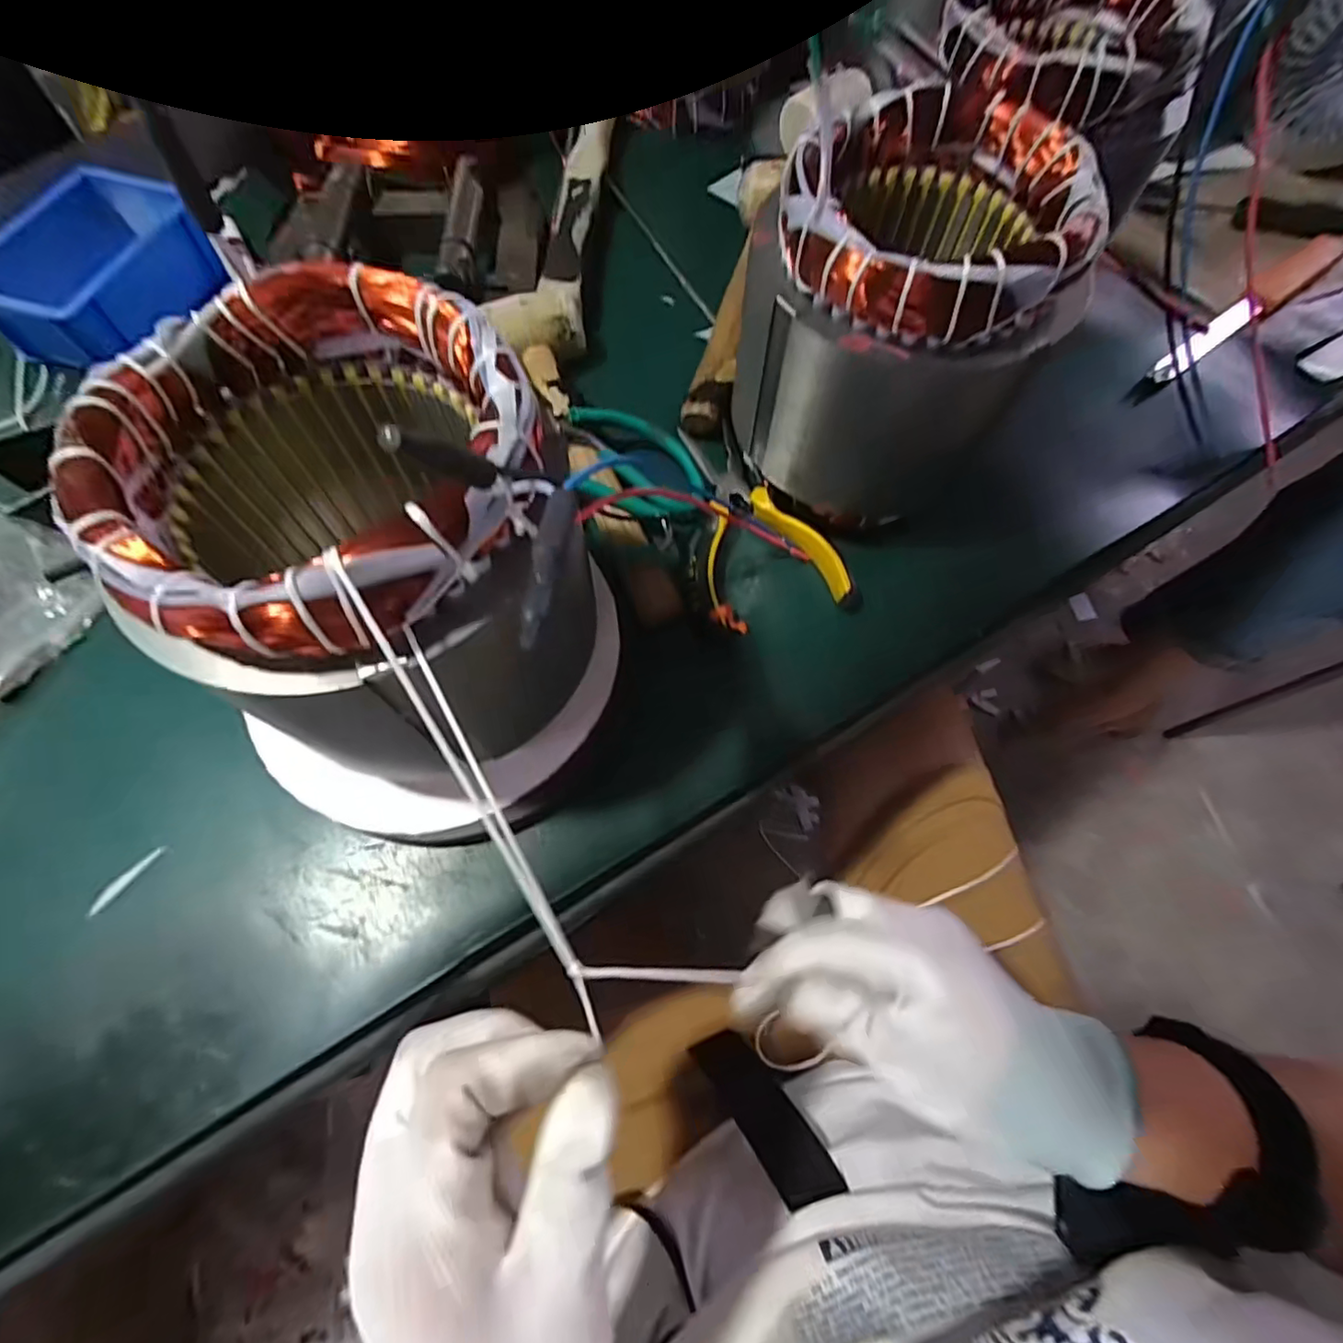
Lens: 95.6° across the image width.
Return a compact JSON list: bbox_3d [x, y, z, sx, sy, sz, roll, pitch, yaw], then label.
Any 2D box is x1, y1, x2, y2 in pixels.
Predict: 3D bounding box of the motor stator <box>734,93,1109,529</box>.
[{"bbox_3d":[0.114,-0.180,0.324,0.145,0.149,0.138,13,67,4],"label":"motor stator"}]

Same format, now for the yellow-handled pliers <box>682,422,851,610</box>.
[{"bbox_3d":[0.055,-0.100,0.369,0.080,0.011,0.126,-6,67,-4],"label":"yellow-handled pliers"}]

